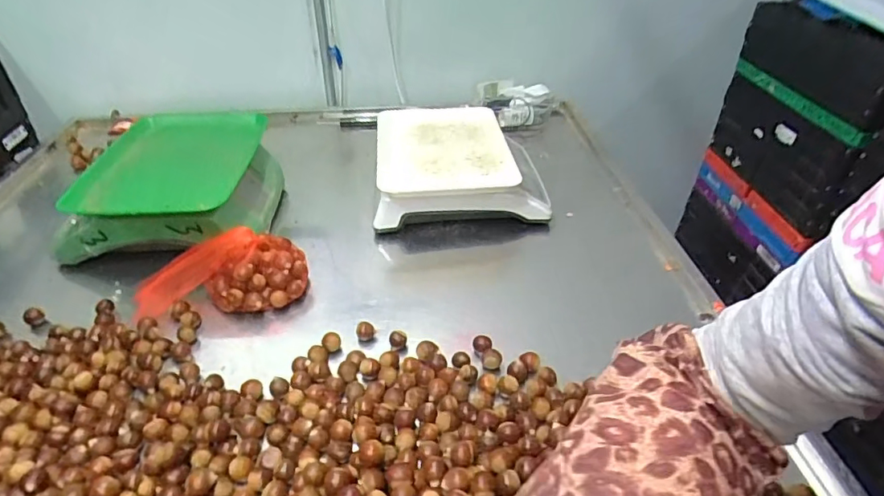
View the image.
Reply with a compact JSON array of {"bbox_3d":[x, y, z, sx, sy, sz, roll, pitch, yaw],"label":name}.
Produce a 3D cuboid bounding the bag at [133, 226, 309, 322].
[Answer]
[{"bbox_3d":[-0.299,0.038,0.691,0.230,0.102,0.095,-2,38,-1],"label":"bag"}]

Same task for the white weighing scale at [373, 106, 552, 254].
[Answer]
[{"bbox_3d":[0.027,-0.127,0.875,0.266,0.123,0.265,-2,38,-2],"label":"white weighing scale"}]

